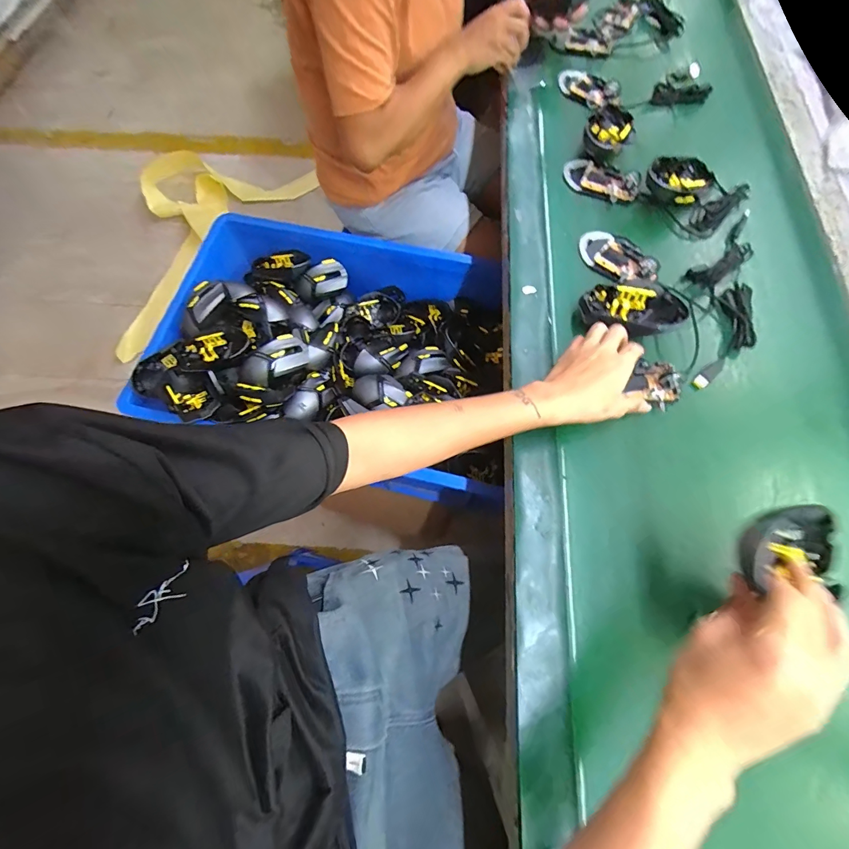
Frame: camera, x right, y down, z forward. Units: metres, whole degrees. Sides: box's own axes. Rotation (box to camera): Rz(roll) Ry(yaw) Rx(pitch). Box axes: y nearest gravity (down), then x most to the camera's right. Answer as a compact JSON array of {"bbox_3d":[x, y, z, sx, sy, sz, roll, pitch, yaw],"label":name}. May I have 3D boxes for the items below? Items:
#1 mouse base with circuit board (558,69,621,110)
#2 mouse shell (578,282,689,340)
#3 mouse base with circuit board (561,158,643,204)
[{"bbox_3d":[0.267,-0.558,0.636,0.044,0.026,0.100,-40,77,-18],"label":"mouse base with circuit board"},{"bbox_3d":[0.250,-0.140,0.470,0.113,0.033,0.075,6,71,3],"label":"mouse shell"},{"bbox_3d":[0.259,-0.363,0.565,0.108,0.026,0.050,29,69,7],"label":"mouse base with circuit board"}]

